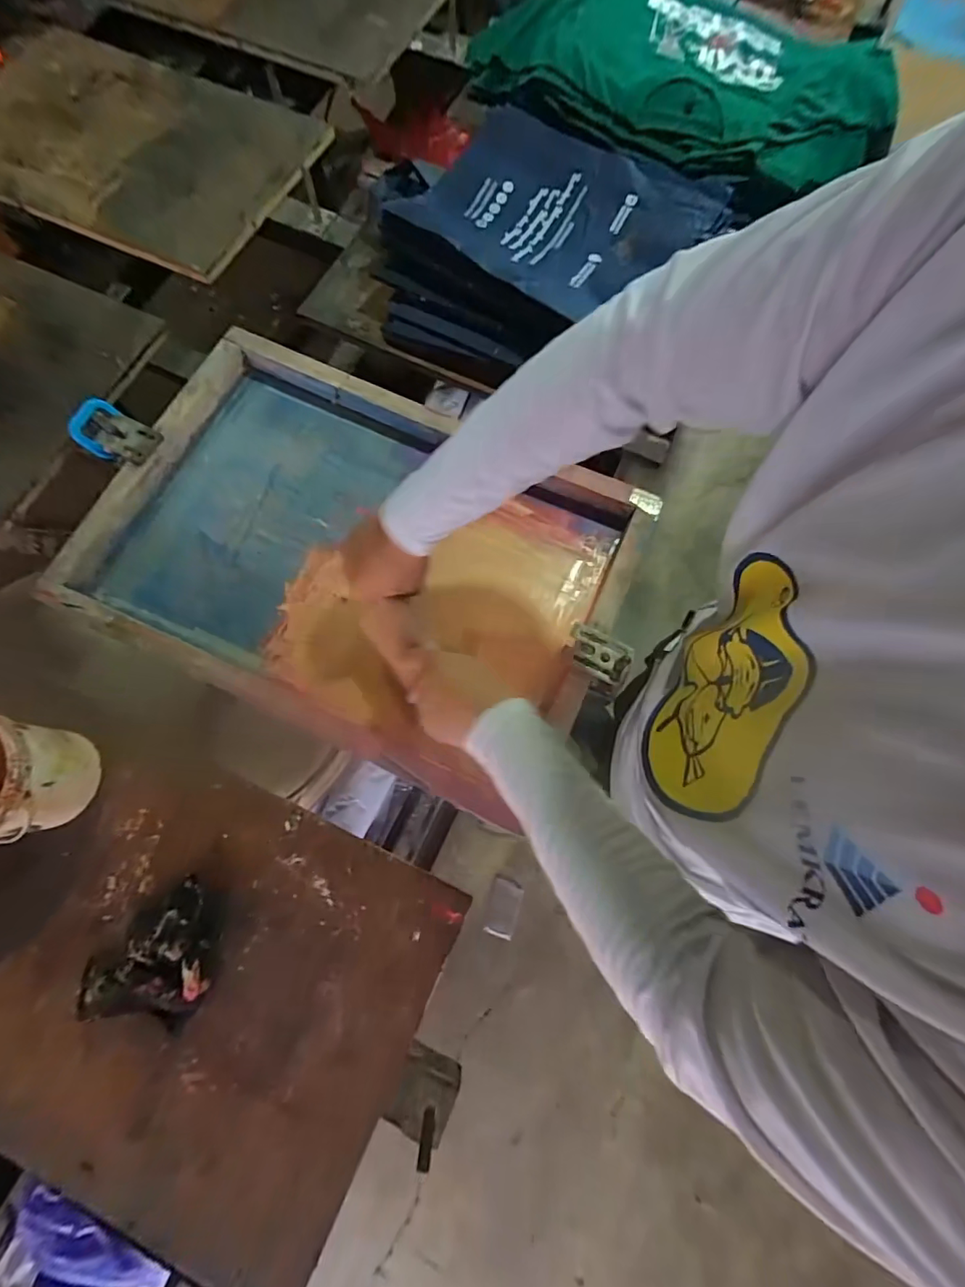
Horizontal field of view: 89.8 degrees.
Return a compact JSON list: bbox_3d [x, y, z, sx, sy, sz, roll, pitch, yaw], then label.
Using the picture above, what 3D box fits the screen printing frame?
[{"bbox_3d":[-0.169,-0.123,0.632,0.618,0.056,0.438,26,77,7],"label":"screen printing frame"}]

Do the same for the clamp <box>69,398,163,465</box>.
[{"bbox_3d":[-0.488,-0.274,0.664,0.128,0.058,0.071,29,77,7],"label":"clamp"}]

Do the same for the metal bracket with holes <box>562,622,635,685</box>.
[{"bbox_3d":[0.135,0.012,0.569,0.076,0.014,0.050,25,77,6],"label":"metal bracket with holes"}]

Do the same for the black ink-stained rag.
[{"bbox_3d":[-0.338,0.338,0.497,0.110,0.031,0.154,44,79,10],"label":"black ink-stained rag"}]

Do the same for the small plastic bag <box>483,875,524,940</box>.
[{"bbox_3d":[0.059,0.716,1.315,0.081,0.016,0.147,15,74,3],"label":"small plastic bag"}]

